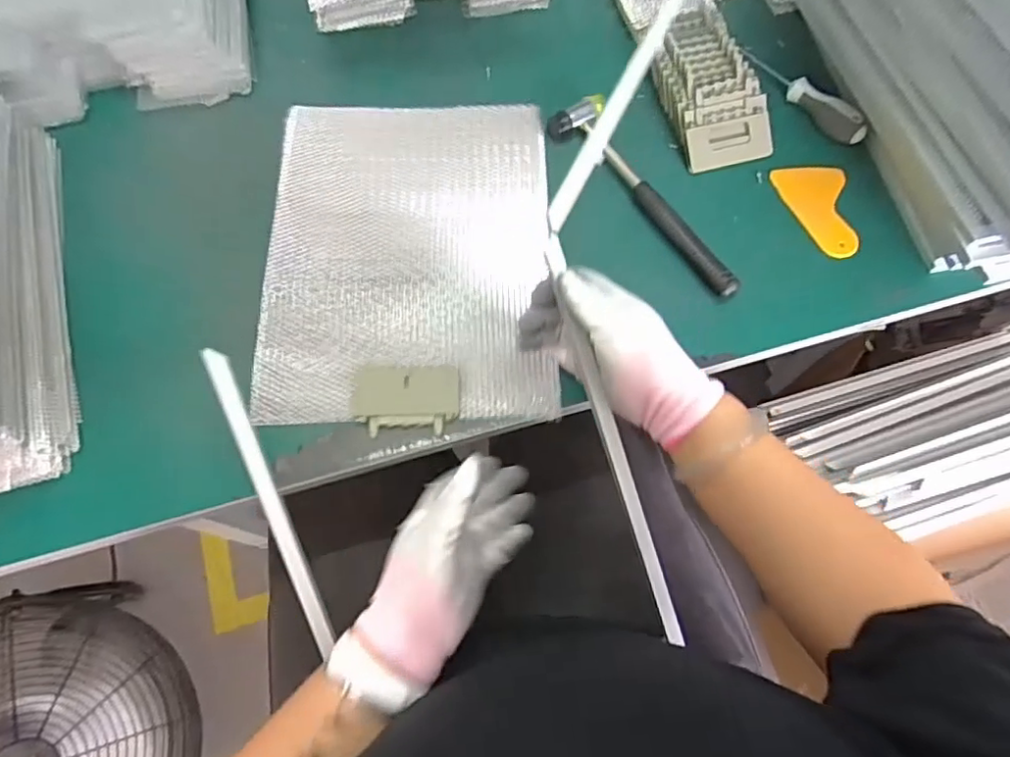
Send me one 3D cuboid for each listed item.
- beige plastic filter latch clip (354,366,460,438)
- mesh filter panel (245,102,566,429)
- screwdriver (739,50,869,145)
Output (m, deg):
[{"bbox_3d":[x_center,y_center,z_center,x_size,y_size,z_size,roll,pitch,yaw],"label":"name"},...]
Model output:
[{"bbox_3d":[-0.081,0.018,0.498,0.085,0.010,0.056,-3,68,-2],"label":"beige plastic filter latch clip"},{"bbox_3d":[-0.085,-0.120,0.549,0.246,0.013,0.323,-1,68,-1],"label":"mesh filter panel"},{"bbox_3d":[0.300,-0.285,0.608,0.143,0.028,0.021,43,74,15],"label":"screwdriver"}]

